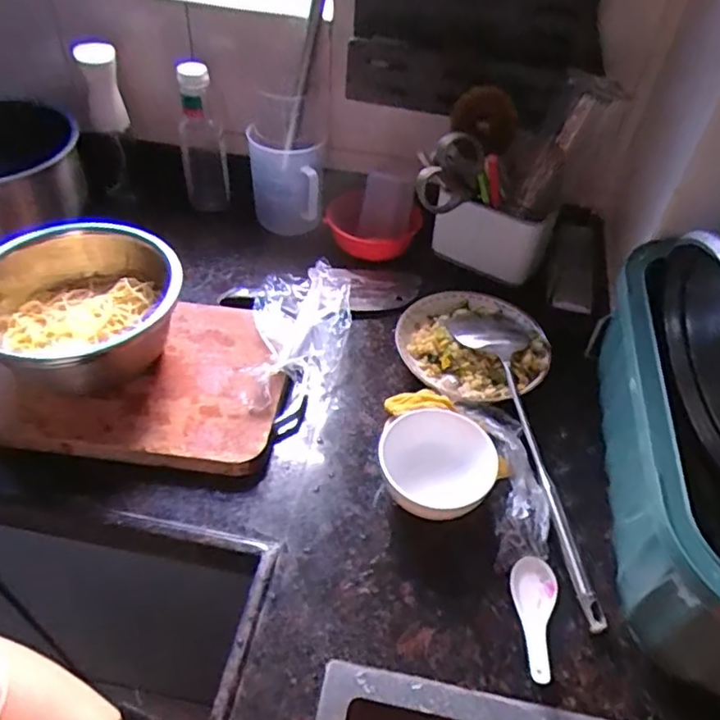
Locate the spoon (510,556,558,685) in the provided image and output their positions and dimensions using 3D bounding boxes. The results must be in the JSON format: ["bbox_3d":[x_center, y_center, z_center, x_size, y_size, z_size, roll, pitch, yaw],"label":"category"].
[{"bbox_3d":[0.150,0.220,0.510,0.037,0.029,0.115,12,27,6],"label":"spoon"}]

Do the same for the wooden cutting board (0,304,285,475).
[{"bbox_3d":[-0.250,0.014,0.682,0.326,0.039,0.224,7,46,1],"label":"wooden cutting board"}]

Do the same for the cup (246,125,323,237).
[{"bbox_3d":[-0.107,-0.267,0.908,0.110,0.156,0.120,2,46,-3],"label":"cup"}]

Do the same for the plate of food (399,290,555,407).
[{"bbox_3d":[0.137,-0.016,0.738,0.165,0.045,0.179,2,46,-3],"label":"plate of food"}]

